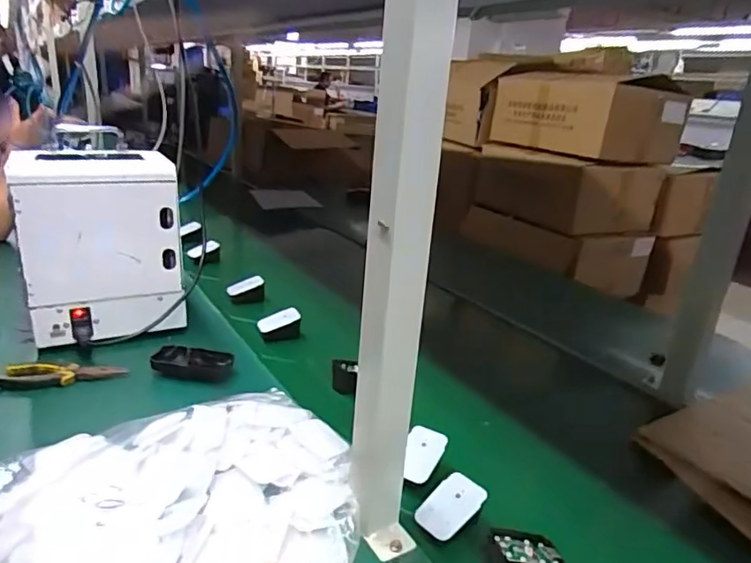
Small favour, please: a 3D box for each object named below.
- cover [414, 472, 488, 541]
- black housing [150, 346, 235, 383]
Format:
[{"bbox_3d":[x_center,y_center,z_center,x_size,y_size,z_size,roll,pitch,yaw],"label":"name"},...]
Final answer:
[{"bbox_3d":[0.074,0.222,0.538,0.072,0.005,0.046,-32,43,-32],"label":"cover"},{"bbox_3d":[-0.268,0.122,0.795,0.111,0.027,0.058,4,20,-1],"label":"black housing"}]

